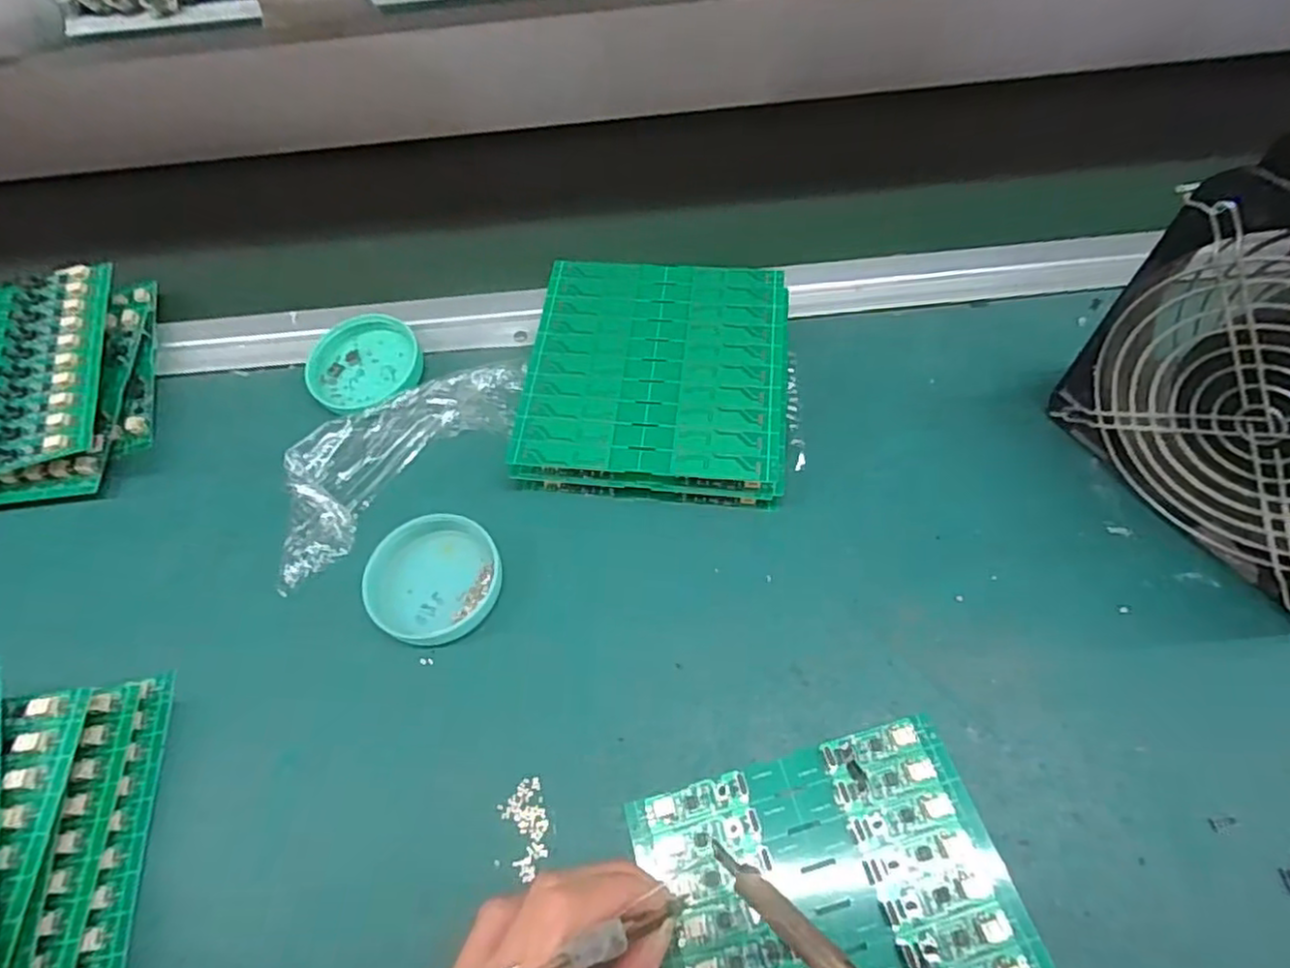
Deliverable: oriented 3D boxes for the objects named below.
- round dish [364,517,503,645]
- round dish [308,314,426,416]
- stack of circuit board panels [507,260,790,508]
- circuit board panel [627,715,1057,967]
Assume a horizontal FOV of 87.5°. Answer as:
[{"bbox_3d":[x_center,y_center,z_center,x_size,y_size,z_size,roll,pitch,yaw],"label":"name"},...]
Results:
[{"bbox_3d":[-0.104,0.045,0.332,0.060,0.015,0.065,-2,59,3],"label":"round dish"},{"bbox_3d":[-0.168,-0.072,0.402,0.062,0.013,0.064,24,64,17],"label":"round dish"},{"bbox_3d":[0.007,-0.061,0.376,0.138,0.031,0.139,4,60,7],"label":"stack of circuit board panels"},{"bbox_3d":[0.075,0.171,0.247,0.133,0.006,0.136,-15,57,-5],"label":"circuit board panel"}]

